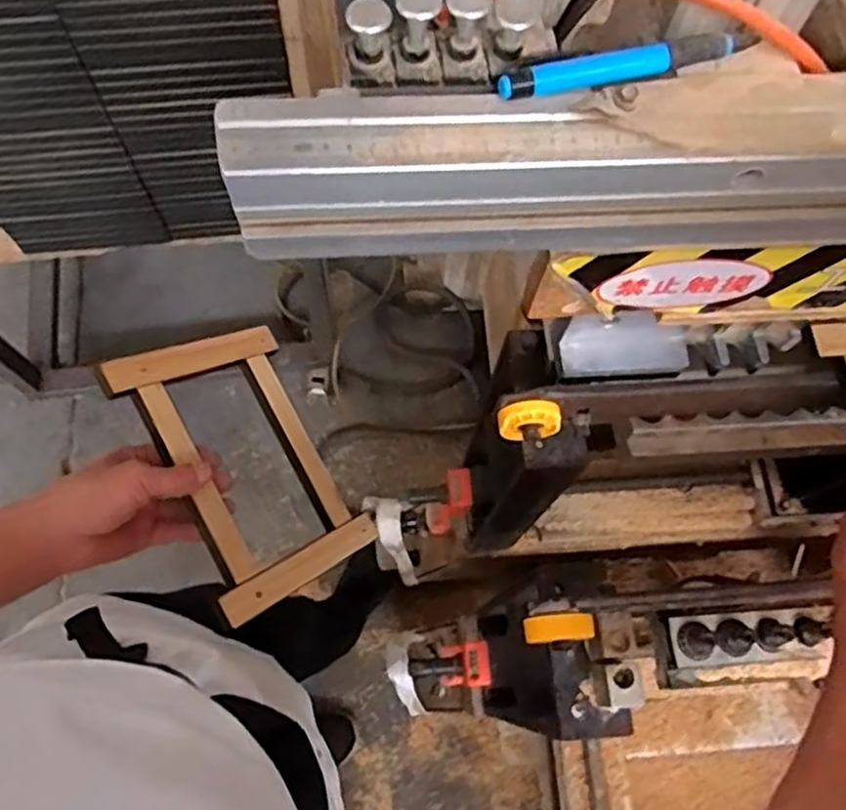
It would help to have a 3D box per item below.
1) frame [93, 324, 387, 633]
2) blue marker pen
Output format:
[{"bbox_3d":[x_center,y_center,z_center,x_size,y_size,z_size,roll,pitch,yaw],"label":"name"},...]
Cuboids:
[{"bbox_3d":[-0.157,0.051,0.646,0.184,0.023,0.239,-25,85,-51],"label":"frame"},{"bbox_3d":[0.095,-0.155,0.324,0.126,0.011,0.012,-16,71,-8],"label":"blue marker pen"}]

